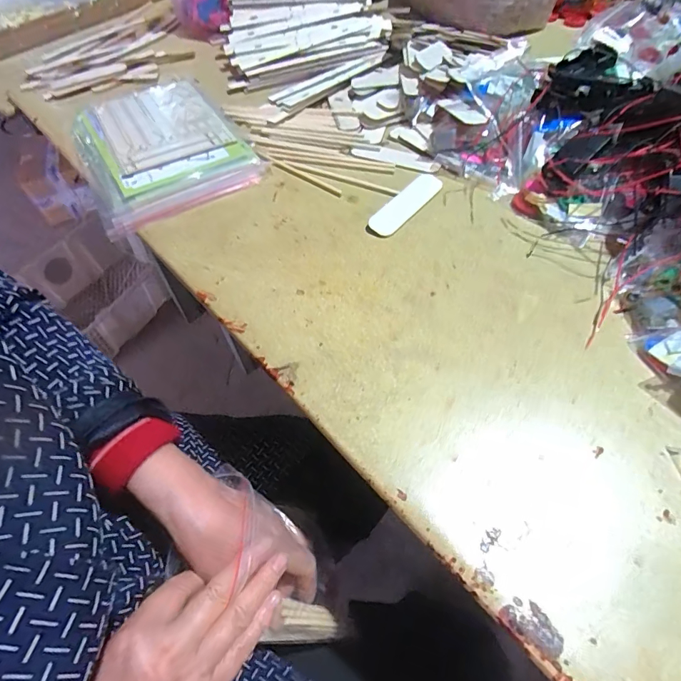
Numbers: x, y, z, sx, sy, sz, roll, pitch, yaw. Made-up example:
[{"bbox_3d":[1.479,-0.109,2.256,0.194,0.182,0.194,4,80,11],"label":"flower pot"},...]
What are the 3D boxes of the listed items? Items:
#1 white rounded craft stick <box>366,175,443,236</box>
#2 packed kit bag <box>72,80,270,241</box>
[{"bbox_3d":[0.068,-0.142,0.426,0.030,0.005,0.105,35,63,23],"label":"white rounded craft stick"},{"bbox_3d":[-0.217,-0.236,0.490,0.178,0.026,0.265,-28,59,-16],"label":"packed kit bag"}]

